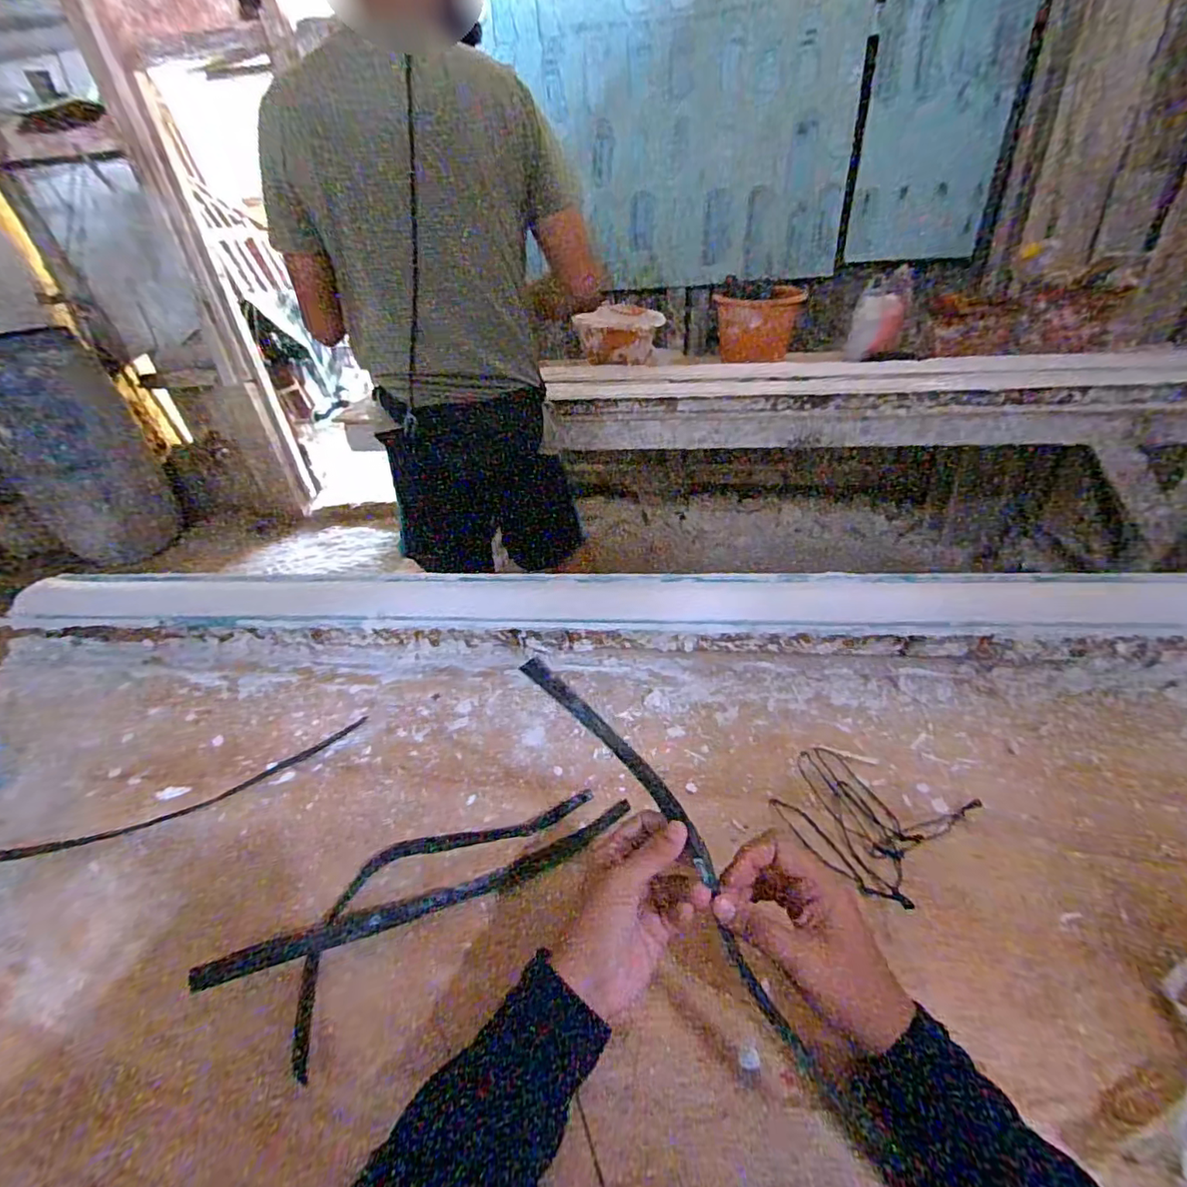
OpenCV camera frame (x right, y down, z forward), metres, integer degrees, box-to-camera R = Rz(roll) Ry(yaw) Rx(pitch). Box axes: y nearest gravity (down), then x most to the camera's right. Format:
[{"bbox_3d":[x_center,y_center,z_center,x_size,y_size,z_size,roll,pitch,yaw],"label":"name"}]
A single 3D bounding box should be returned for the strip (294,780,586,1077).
[{"bbox_3d":[-0.134,0.234,0.465,0.104,0.010,0.274,26,46,35],"label":"strip"}]

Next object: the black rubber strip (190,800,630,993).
[{"bbox_3d":[-0.127,0.246,0.450,0.345,0.006,0.030,-14,43,-18],"label":"black rubber strip"}]

